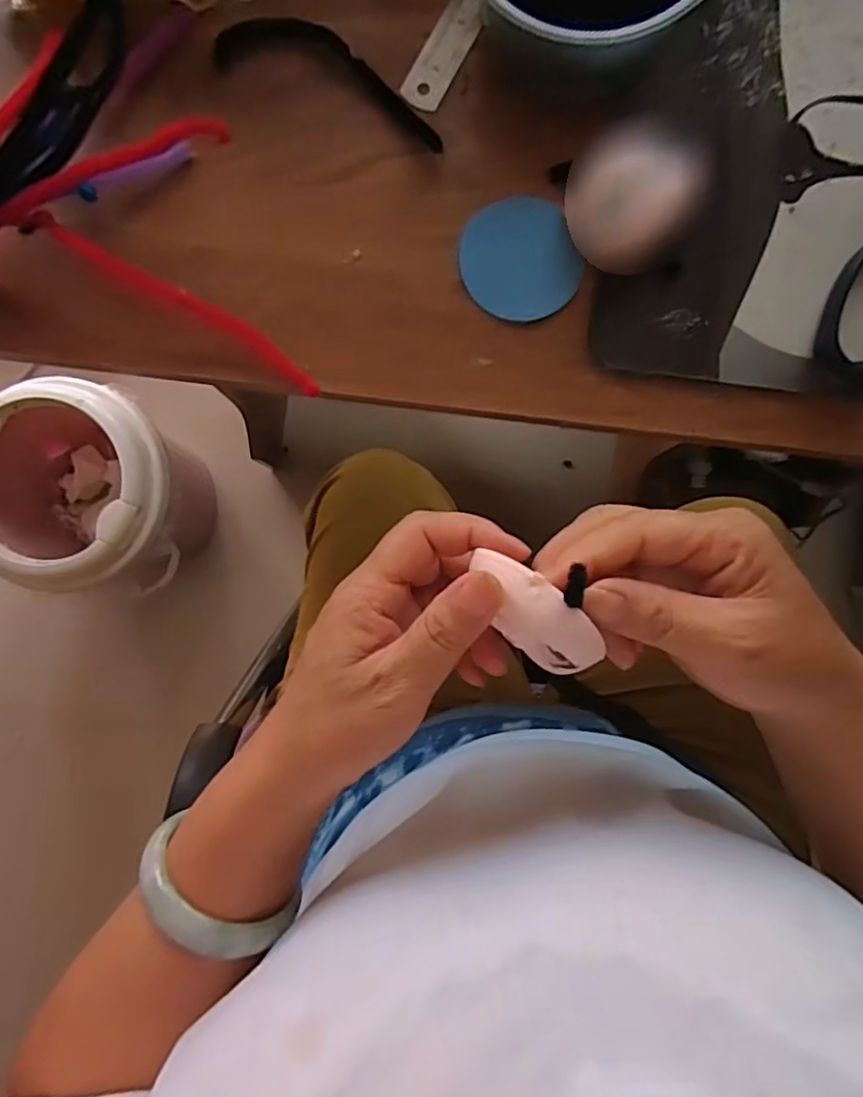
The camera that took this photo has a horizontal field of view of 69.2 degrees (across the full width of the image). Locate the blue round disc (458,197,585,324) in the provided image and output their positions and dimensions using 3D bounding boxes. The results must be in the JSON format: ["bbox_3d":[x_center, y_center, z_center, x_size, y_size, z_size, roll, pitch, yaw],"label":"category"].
[{"bbox_3d":[0.042,-0.136,0.295,0.053,0.004,0.056,0,89,0],"label":"blue round disc"}]

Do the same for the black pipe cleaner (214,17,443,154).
[{"bbox_3d":[-0.044,-0.222,0.292,0.114,0.009,0.028,23,89,0],"label":"black pipe cleaner"}]

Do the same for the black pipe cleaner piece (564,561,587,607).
[{"bbox_3d":[0.049,0.014,0.214,0.006,0.004,0.017,-7,129,0],"label":"black pipe cleaner piece"}]

